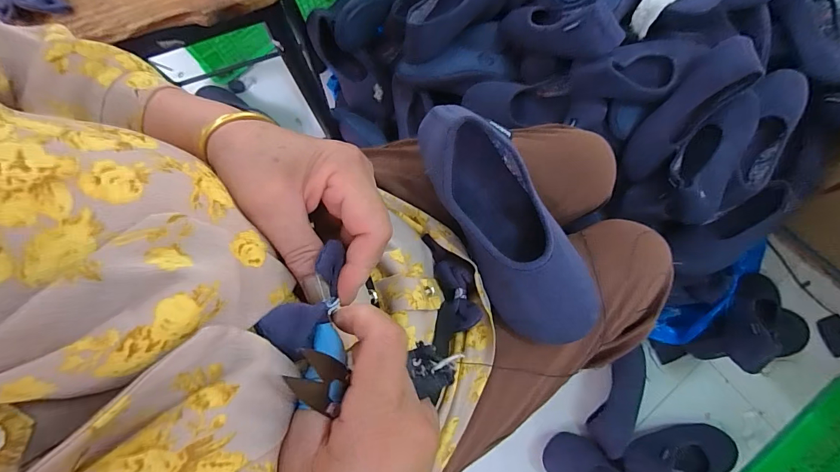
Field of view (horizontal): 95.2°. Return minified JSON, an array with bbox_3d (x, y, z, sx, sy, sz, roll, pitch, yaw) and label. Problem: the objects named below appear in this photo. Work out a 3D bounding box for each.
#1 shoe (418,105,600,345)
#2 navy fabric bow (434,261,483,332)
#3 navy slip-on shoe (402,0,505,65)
[{"bbox_3d":[0.081,-0.017,0.353,0.093,0.073,0.251,-27,80,-4],"label":"shoe"},{"bbox_3d":[0.033,0.058,0.378,0.035,0.020,0.068,-18,79,-3],"label":"navy fabric bow"},{"bbox_3d":[0.058,-0.441,0.730,0.246,0.087,0.095,-38,81,-6],"label":"navy slip-on shoe"}]

